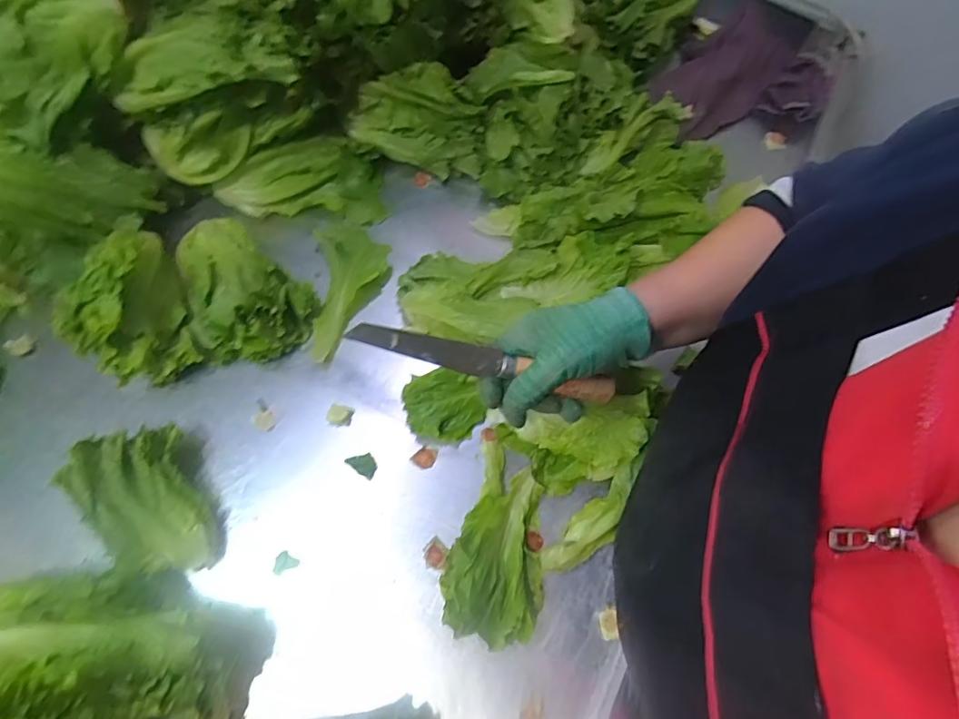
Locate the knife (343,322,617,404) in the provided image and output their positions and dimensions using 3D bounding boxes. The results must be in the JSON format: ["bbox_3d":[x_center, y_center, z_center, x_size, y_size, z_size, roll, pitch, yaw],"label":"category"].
[{"bbox_3d":[0.008,0.003,0.381,0.200,0.022,0.016,14,68,-16],"label":"knife"}]

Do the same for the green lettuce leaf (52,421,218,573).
[{"bbox_3d":[-0.278,0.118,0.440,0.079,0.073,0.130,-23,71,-10],"label":"green lettuce leaf"}]

